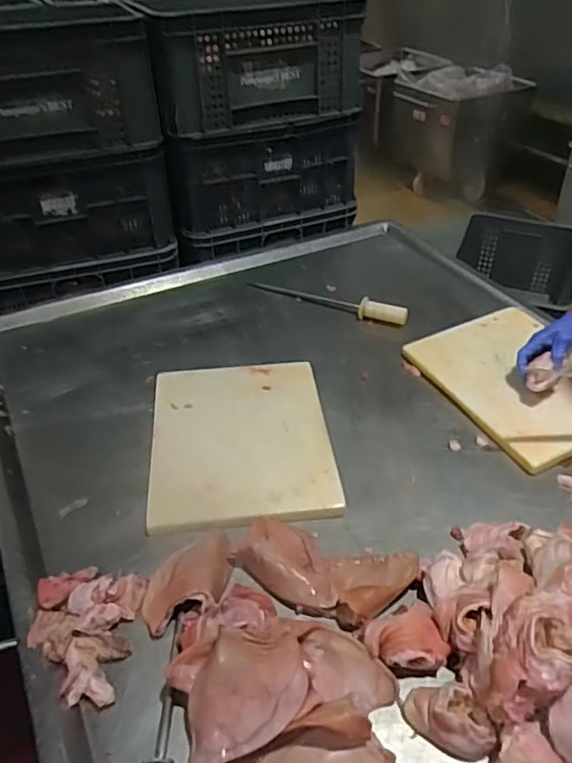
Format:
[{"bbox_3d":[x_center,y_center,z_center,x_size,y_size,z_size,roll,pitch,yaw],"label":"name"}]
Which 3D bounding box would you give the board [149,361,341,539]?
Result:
[{"bbox_3d":[-0.079,0.090,1.022,0.294,0.023,0.376,-4,40,-5],"label":"board"}]

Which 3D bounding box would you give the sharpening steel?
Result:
[{"bbox_3d":[0.093,-0.192,1.337,0.367,0.036,0.053,18,43,21],"label":"sharpening steel"}]

